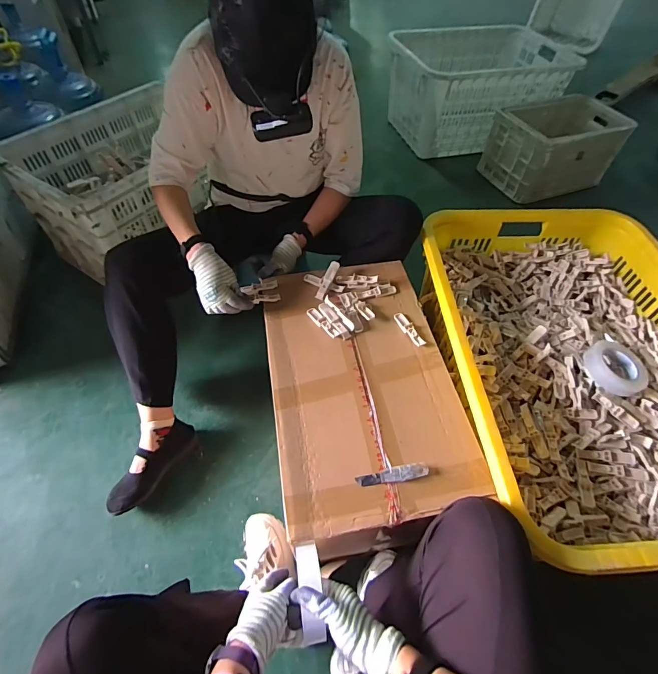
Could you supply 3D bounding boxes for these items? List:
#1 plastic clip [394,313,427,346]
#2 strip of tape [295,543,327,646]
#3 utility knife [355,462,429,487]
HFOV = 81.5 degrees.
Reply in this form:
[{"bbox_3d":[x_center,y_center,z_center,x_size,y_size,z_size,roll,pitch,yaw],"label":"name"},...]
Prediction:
[{"bbox_3d":[0.177,-0.017,0.849,0.026,0.011,0.099,-19,56,-16],"label":"plastic clip"},{"bbox_3d":[-0.027,0.377,0.564,0.034,0.018,0.123,-5,61,-6],"label":"strip of tape"},{"bbox_3d":[0.109,0.236,0.650,0.121,0.013,0.025,-9,54,-10],"label":"utility knife"}]

